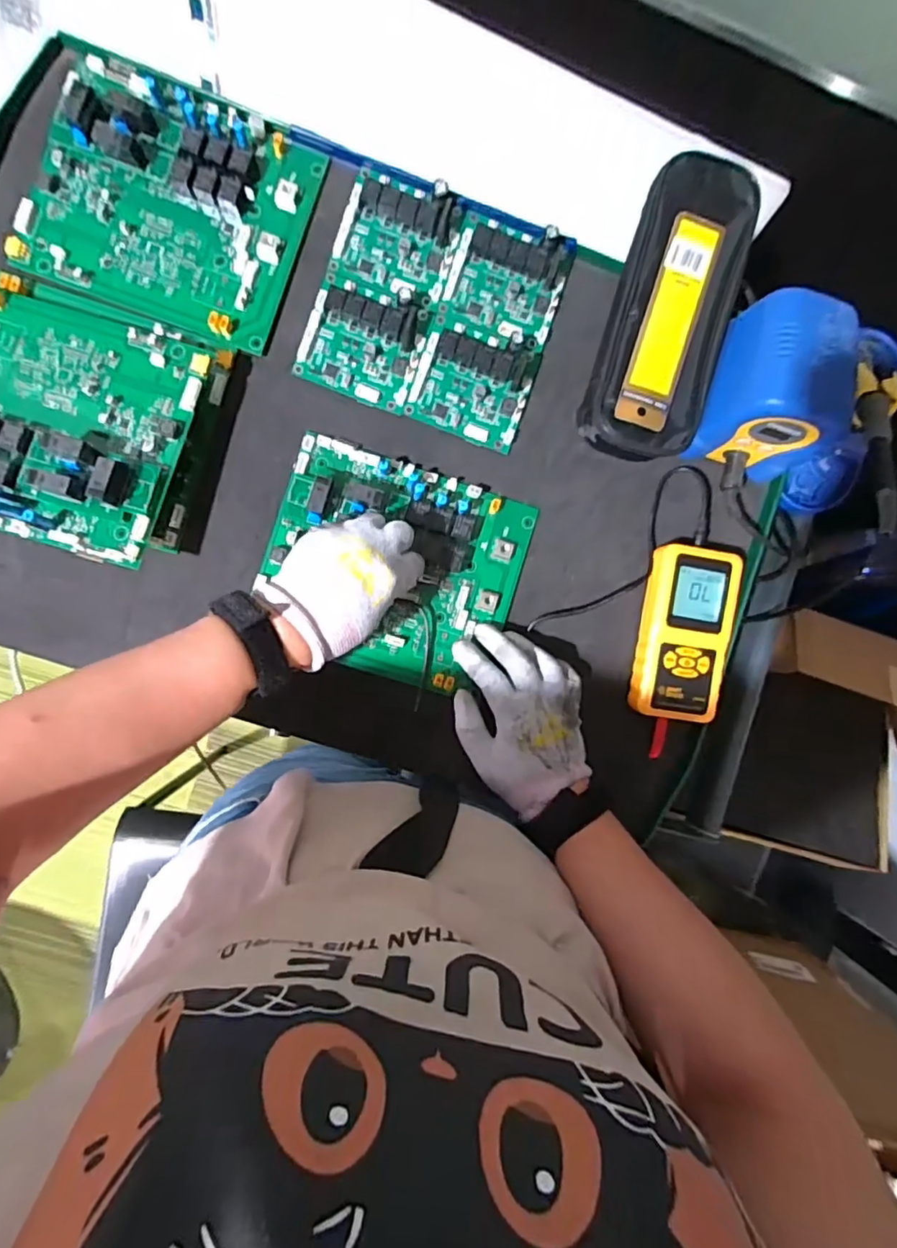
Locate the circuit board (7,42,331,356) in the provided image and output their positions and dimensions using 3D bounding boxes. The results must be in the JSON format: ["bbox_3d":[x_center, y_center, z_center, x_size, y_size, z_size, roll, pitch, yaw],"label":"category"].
[{"bbox_3d":[-0.218,-0.331,0.448,0.200,0.026,0.176,19,89,-4],"label":"circuit board"}]

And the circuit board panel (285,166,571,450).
[{"bbox_3d":[-0.009,-0.259,0.469,0.187,0.022,0.179,19,89,-4],"label":"circuit board panel"}]

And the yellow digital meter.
[{"bbox_3d":[0.202,0.002,0.481,0.076,0.026,0.156,11,89,-4],"label":"yellow digital meter"}]

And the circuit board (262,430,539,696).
[{"bbox_3d":[-0.043,-0.045,0.460,0.199,0.028,0.172,17,89,-4],"label":"circuit board"}]

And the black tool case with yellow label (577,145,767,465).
[{"bbox_3d":[0.179,-0.248,0.465,0.092,0.046,0.226,16,89,-4],"label":"black tool case with yellow label"}]

